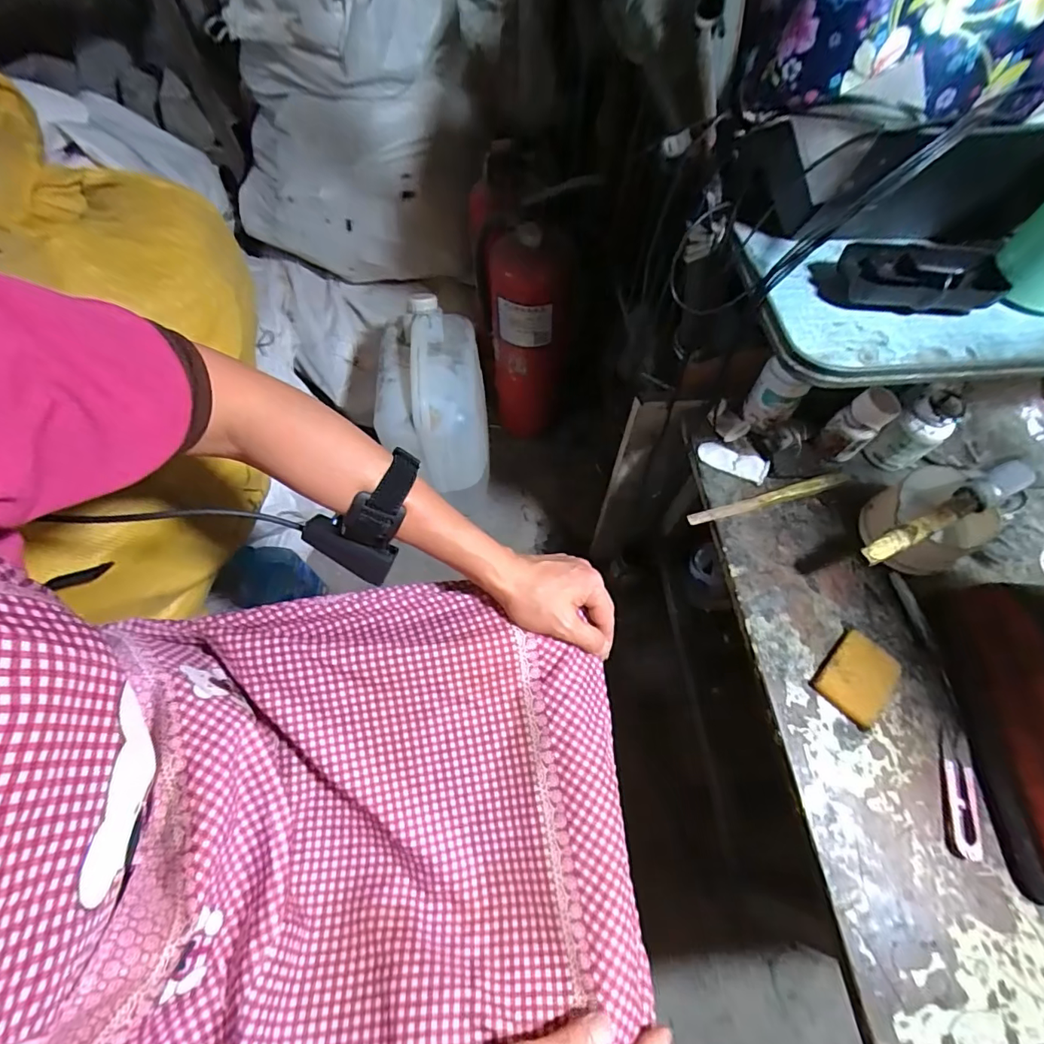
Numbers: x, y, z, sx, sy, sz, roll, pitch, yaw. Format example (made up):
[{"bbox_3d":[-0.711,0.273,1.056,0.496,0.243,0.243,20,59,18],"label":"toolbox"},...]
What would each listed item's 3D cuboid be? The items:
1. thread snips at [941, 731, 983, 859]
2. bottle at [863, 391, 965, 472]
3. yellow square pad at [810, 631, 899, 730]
[{"bbox_3d":[0.351,0.214,0.395,0.027,0.010,0.094,18,64,9],"label":"thread snips"},{"bbox_3d":[0.405,-0.091,0.516,0.054,0.077,0.048,-33,68,-16],"label":"bottle"},{"bbox_3d":[0.294,0.134,0.437,0.072,0.010,0.053,-41,70,-19],"label":"yellow square pad"}]

